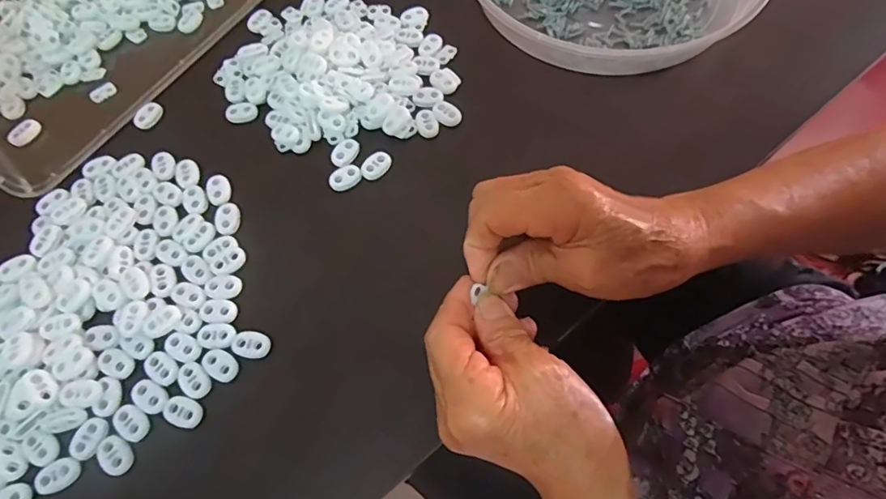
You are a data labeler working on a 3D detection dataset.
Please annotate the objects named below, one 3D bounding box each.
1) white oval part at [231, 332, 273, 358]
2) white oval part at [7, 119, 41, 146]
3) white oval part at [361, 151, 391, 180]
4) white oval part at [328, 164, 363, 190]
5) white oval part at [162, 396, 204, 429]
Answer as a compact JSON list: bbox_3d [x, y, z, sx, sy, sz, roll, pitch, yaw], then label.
[{"bbox_3d":[-0.114,0.056,0.306,0.023,0.004,0.016,9,67,7],"label":"white oval part"},{"bbox_3d":[-0.306,-0.085,0.378,0.013,0.007,0.023,23,70,10],"label":"white oval part"},{"bbox_3d":[-0.046,-0.058,0.356,0.015,0.005,0.022,37,72,17],"label":"white oval part"},{"bbox_3d":[-0.067,-0.049,0.355,0.022,0.007,0.015,-27,67,-9],"label":"white oval part"},{"bbox_3d":[-0.147,0.092,0.291,0.023,0.004,0.015,15,67,9],"label":"white oval part"}]

